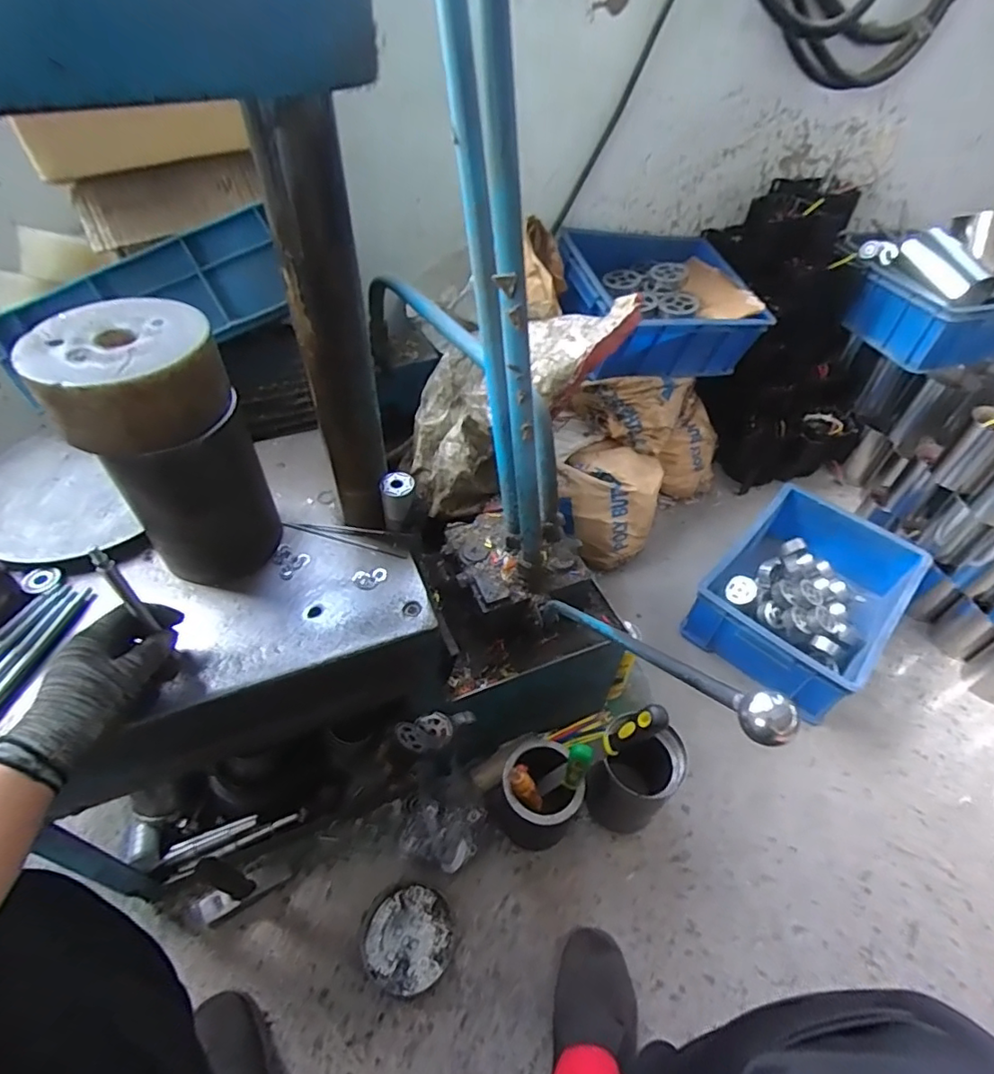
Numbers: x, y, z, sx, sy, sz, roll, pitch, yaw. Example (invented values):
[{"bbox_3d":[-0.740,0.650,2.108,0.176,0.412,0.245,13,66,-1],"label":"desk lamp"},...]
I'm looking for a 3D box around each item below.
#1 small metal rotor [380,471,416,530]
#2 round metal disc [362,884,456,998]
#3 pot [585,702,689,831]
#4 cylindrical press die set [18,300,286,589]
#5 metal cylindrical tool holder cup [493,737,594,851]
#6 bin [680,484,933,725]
[{"bbox_3d":[-0.114,-0.038,0.661,0.038,0.071,0.041,-8,48,-9],"label":"small metal rotor"},{"bbox_3d":[-0.118,0.548,0.765,0.113,0.017,0.118,1,48,-1],"label":"round metal disc"},{"bbox_3d":[0.205,0.316,0.790,0.107,0.309,0.120,36,56,27],"label":"pot"},{"bbox_3d":[-0.327,-0.082,0.571,0.133,0.256,0.135,1,48,-1],"label":"cylindrical press die set"},{"bbox_3d":[0.061,0.387,0.828,0.110,0.150,0.107,13,49,10],"label":"metal cylindrical tool holder cup"},{"bbox_3d":[0.595,0.111,1.088,0.291,0.134,0.406,36,56,27],"label":"bin"}]

